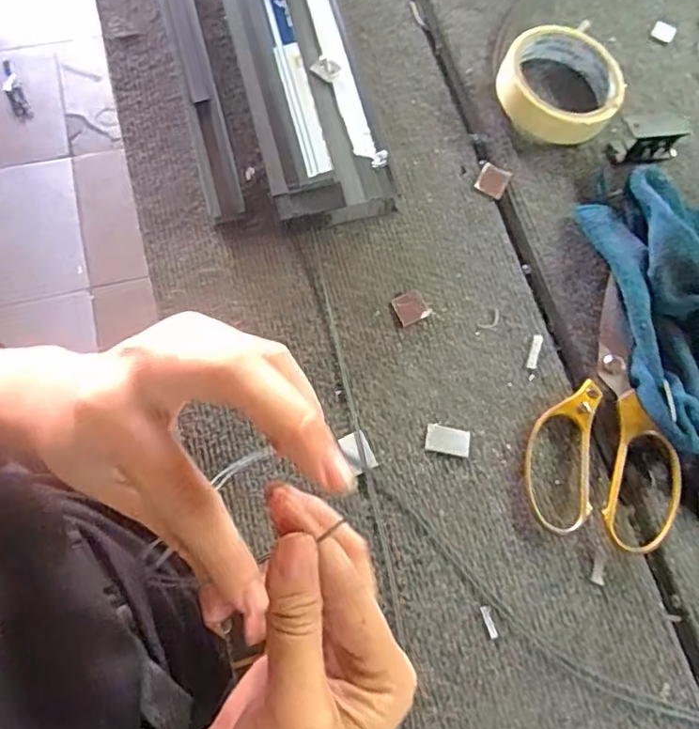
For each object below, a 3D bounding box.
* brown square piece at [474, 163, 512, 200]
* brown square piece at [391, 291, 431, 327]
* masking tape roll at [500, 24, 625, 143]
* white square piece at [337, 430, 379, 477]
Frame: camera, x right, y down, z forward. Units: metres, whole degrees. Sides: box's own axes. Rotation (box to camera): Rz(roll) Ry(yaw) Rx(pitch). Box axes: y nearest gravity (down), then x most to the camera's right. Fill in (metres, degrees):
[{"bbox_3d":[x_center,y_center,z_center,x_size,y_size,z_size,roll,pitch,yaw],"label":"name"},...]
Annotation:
[{"bbox_3d":[0.107,-0.138,0.435,0.022,0.004,0.024,25,73,7],"label":"brown square piece"},{"bbox_3d":[0.042,-0.039,0.402,0.022,0.004,0.021,-25,74,-9],"label":"brown square piece"},{"bbox_3d":[0.162,-0.217,0.449,0.090,0.028,0.093,0,71,-1],"label":"masking tape roll"},{"bbox_3d":[0.006,0.055,0.368,0.017,0.004,0.025,-26,74,-10],"label":"white square piece"}]

